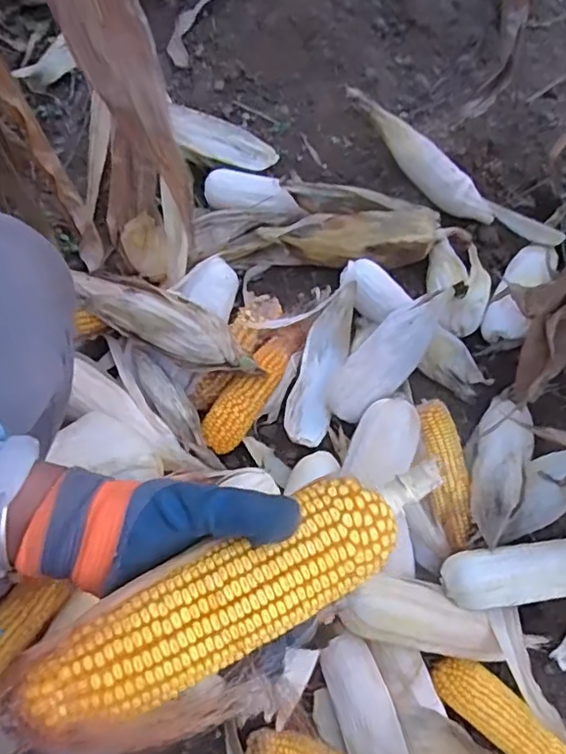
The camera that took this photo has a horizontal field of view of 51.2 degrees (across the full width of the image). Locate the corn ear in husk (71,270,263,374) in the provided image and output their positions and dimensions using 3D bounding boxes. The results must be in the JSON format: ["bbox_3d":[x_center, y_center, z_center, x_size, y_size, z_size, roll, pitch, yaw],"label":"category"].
[{"bbox_3d":[-0.136,-0.062,0.701,0.234,0.055,0.067,27,73,6],"label":"corn ear in husk"}]

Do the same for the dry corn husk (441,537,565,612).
[{"bbox_3d":[0.282,0.205,0.627,0.219,0.043,0.060,-7,71,-1],"label":"dry corn husk"}]

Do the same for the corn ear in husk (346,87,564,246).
[{"bbox_3d":[0.224,-0.273,0.808,0.340,0.046,0.053,35,75,-4],"label":"corn ear in husk"}]

